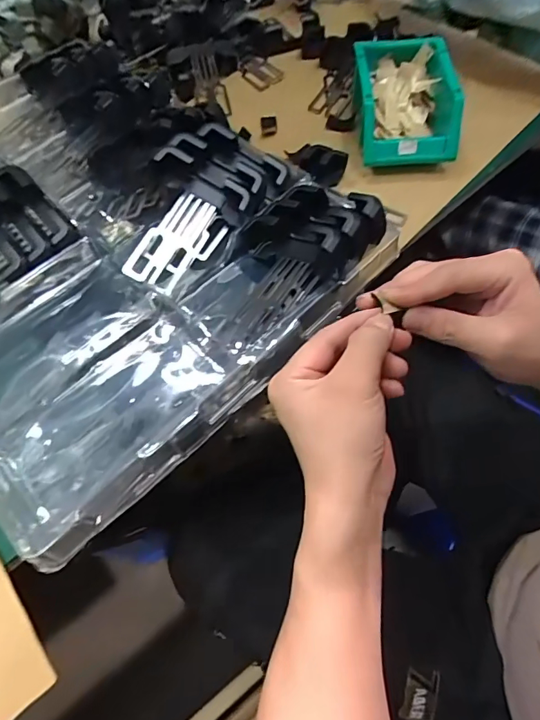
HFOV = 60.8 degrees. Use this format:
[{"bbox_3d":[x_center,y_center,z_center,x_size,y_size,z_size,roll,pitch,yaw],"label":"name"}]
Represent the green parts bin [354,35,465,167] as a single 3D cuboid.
[{"bbox_3d":[0.157,-0.301,0.531,0.107,0.062,0.140,-1,62,3],"label":"green parts bin"}]

